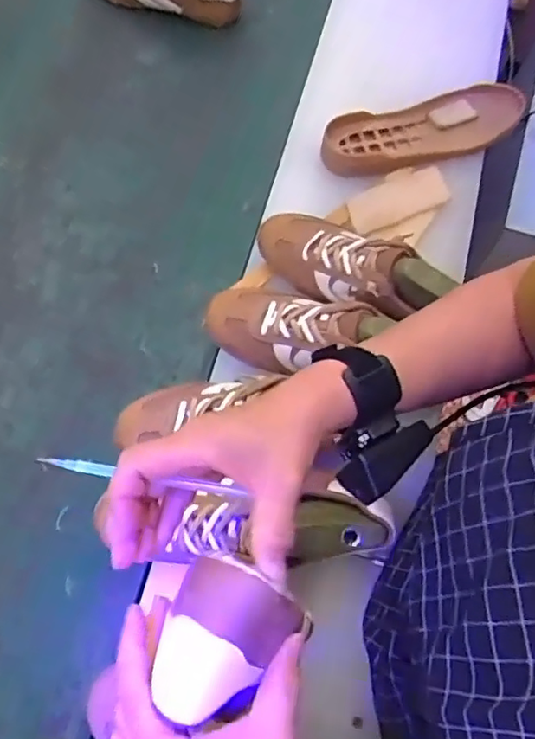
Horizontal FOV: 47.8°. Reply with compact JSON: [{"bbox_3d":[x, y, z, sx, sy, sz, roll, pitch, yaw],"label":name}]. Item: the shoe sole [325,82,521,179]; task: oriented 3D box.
[{"bbox_3d":[0.195,-0.295,0.746,0.261,0.031,0.088,-16,69,-7],"label":"shoe sole"}]

